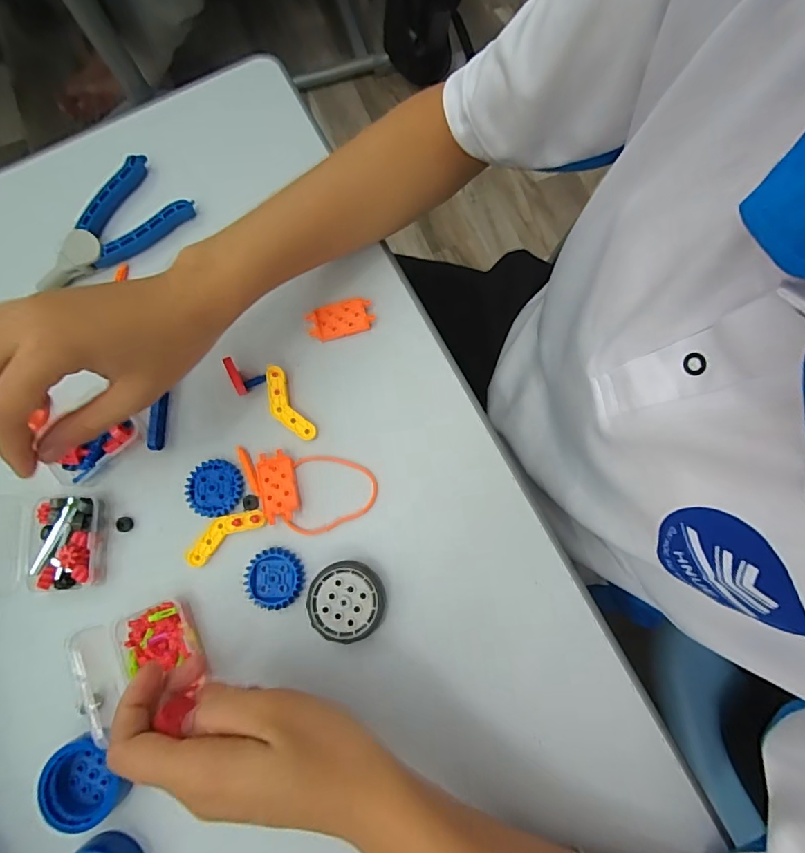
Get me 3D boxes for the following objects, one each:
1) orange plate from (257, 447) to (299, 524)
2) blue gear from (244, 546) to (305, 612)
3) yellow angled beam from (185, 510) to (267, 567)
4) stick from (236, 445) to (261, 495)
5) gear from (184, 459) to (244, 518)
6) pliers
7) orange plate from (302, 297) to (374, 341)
[{"bbox_3d":[-0.087,0.042,0.325,0.026,0.006,0.048,-12,78,-2],"label":"orange plate"},{"bbox_3d":[-0.087,0.103,0.314,0.038,0.004,0.038,-8,78,-1],"label":"blue gear"},{"bbox_3d":[-0.125,0.073,0.321,0.058,0.005,0.021,-32,79,-6],"label":"yellow angled beam"},{"bbox_3d":[-0.109,0.031,0.330,0.007,0.004,0.037,-24,78,-4],"label":"stick"},{"bbox_3d":[-0.133,0.043,0.326,0.039,0.004,0.038,-9,78,-1],"label":"gear"},{"bbox_3d":[-0.230,-0.156,0.359,0.123,0.013,0.063,-37,80,-7],"label":"pliers"},{"bbox_3d":[-0.047,-0.081,0.350,0.049,0.006,0.027,-17,78,-3],"label":"orange plate"}]

